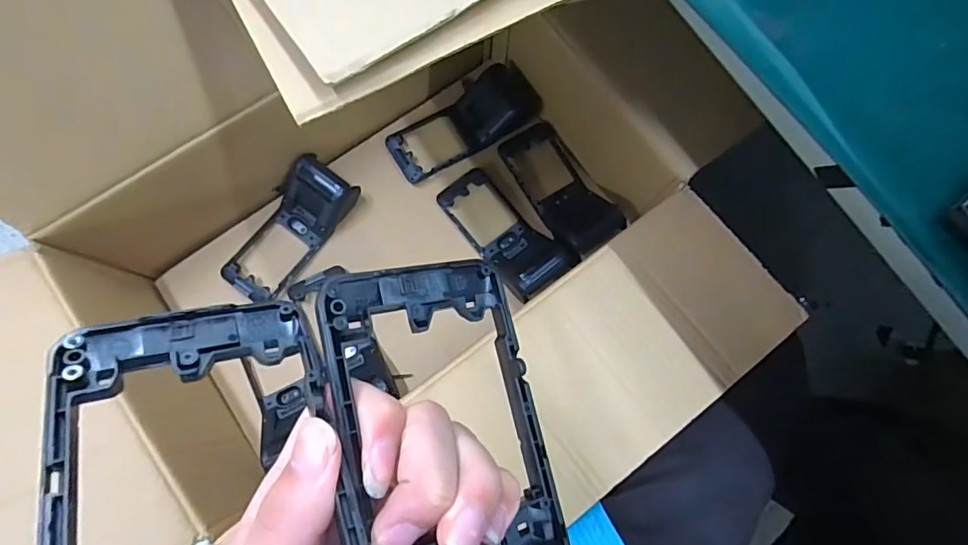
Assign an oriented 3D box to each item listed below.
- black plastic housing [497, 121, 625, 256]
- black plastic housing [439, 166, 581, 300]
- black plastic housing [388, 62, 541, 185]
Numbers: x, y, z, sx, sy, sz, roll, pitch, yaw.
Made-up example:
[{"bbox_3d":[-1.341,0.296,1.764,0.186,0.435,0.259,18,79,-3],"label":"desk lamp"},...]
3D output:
[{"bbox_3d":[0.095,-0.110,0.599,0.082,0.066,0.188,-28,79,-8],"label":"black plastic housing"},{"bbox_3d":[0.022,-0.055,0.579,0.079,0.064,0.181,-35,80,-9],"label":"black plastic housing"},{"bbox_3d":[-0.029,-0.193,0.619,0.195,0.044,0.083,-30,79,-8],"label":"black plastic housing"}]

